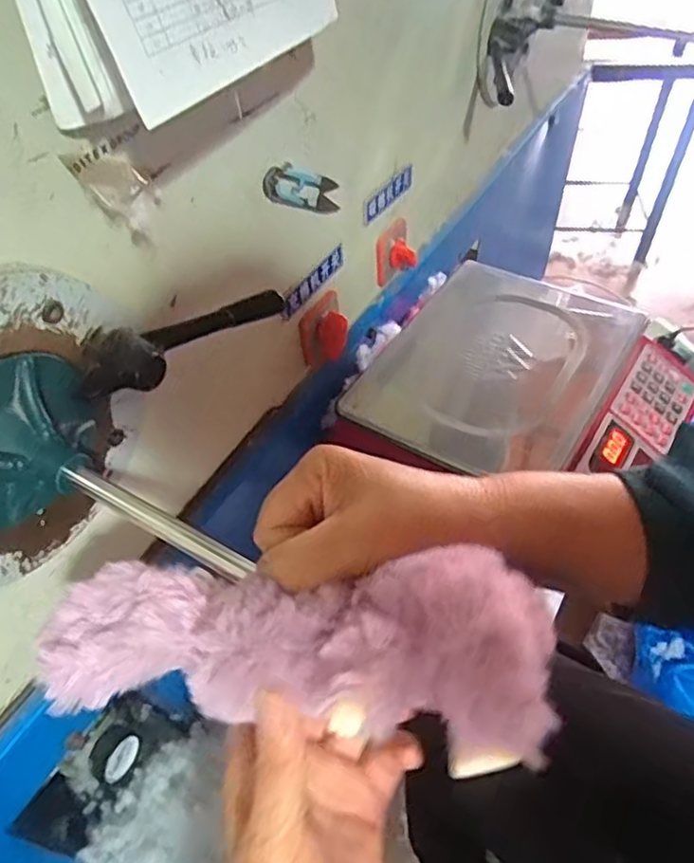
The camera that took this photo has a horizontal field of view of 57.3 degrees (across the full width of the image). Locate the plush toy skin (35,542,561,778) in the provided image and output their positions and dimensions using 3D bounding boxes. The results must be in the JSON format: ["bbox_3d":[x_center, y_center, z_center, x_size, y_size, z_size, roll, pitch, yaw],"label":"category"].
[{"bbox_3d":[-0.032,0.087,0.265,0.221,0.040,0.071,-3,47,21],"label":"plush toy skin"}]

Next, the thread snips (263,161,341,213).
[{"bbox_3d":[-0.037,-0.207,0.541,0.011,0.031,0.116,23,21,22],"label":"thread snips"}]

